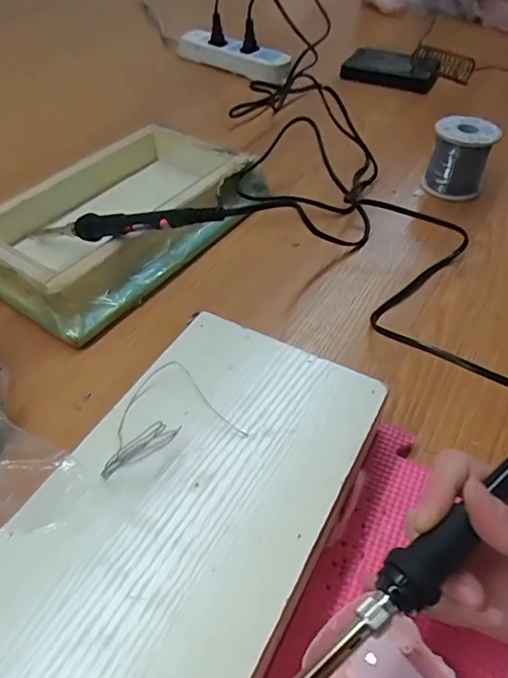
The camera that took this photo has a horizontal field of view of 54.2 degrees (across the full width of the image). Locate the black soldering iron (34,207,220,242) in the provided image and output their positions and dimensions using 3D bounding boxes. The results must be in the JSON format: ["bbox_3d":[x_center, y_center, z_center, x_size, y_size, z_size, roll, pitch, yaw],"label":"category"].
[{"bbox_3d":[-0.112,-0.093,0.404,0.206,0.017,0.016,3,43,30],"label":"black soldering iron"}]

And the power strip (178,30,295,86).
[{"bbox_3d":[-0.031,-0.427,0.747,0.191,0.040,0.035,30,53,24],"label":"power strip"}]

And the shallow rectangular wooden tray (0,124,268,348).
[{"bbox_3d":[-0.128,-0.117,0.468,0.173,0.049,0.254,28,53,22],"label":"shallow rectangular wooden tray"}]

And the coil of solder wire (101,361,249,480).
[{"bbox_3d":[-0.051,0.038,0.276,0.075,0.012,0.060,-16,50,-16],"label":"coil of solder wire"}]

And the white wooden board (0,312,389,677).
[{"bbox_3d":[-0.044,0.090,0.236,0.133,0.008,0.261,24,51,19],"label":"white wooden board"}]

